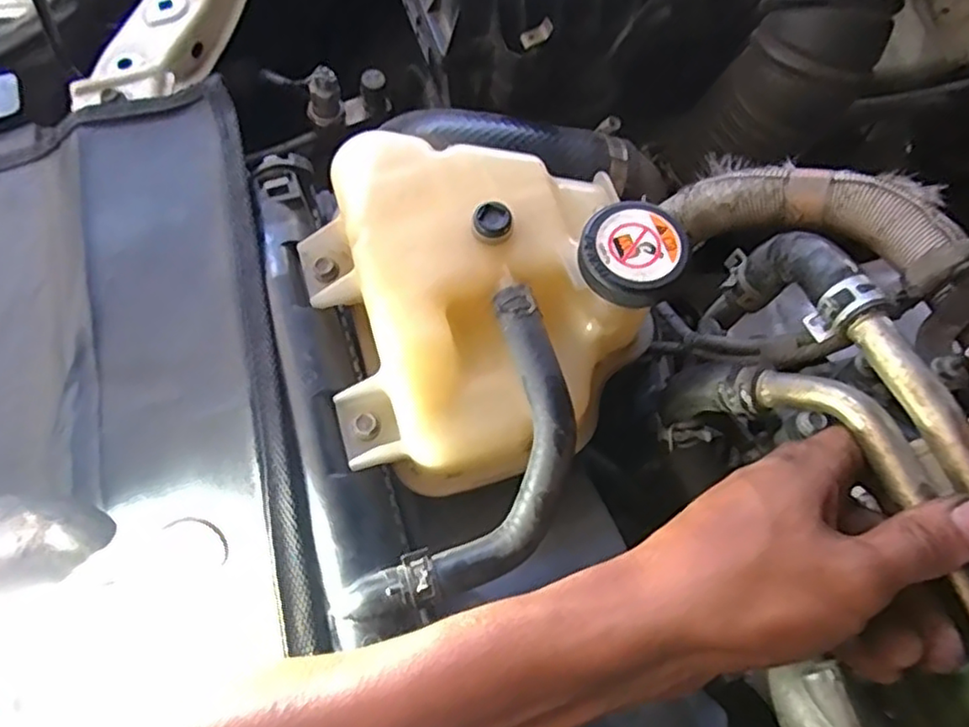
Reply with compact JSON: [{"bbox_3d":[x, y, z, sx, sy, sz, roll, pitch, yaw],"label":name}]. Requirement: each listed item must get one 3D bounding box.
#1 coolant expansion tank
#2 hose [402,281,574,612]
[{"bbox_3d":[-0.001,-0.040,0.338,0.169,0.083,0.176,-16,68,-5],"label":"coolant expansion tank"},{"bbox_3d":[0.011,0.039,0.295,0.052,0.030,0.139,17,69,8],"label":"hose"}]

